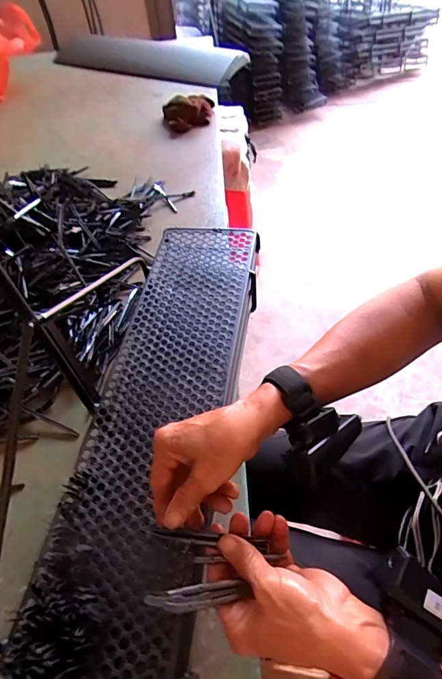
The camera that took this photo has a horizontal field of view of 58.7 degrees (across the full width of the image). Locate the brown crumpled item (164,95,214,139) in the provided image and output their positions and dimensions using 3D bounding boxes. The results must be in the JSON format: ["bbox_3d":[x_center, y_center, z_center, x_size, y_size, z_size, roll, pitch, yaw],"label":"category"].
[{"bbox_3d":[-0.076,-0.523,0.904,0.123,0.055,0.087,-7,54,-1],"label":"brown crumpled item"}]

